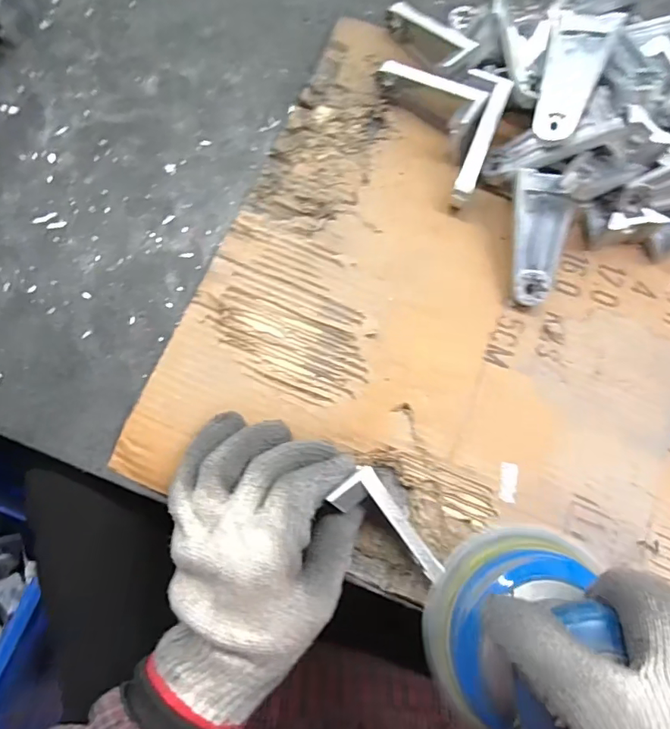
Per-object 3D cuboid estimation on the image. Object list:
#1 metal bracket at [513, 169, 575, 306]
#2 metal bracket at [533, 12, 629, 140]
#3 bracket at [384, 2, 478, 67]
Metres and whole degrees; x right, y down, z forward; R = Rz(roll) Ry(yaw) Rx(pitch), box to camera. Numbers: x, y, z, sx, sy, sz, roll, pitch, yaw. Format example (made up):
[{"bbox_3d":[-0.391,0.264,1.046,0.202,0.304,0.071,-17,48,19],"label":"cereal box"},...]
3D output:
[{"bbox_3d":[0.145,-0.089,0.346,0.037,0.012,0.090,2,97,-1],"label":"metal bracket"},{"bbox_3d":[0.164,-0.201,0.338,0.041,0.011,0.085,19,94,4],"label":"metal bracket"},{"bbox_3d":[0.072,-0.259,0.393,0.027,0.028,0.086,-38,63,-10],"label":"bracket"}]

